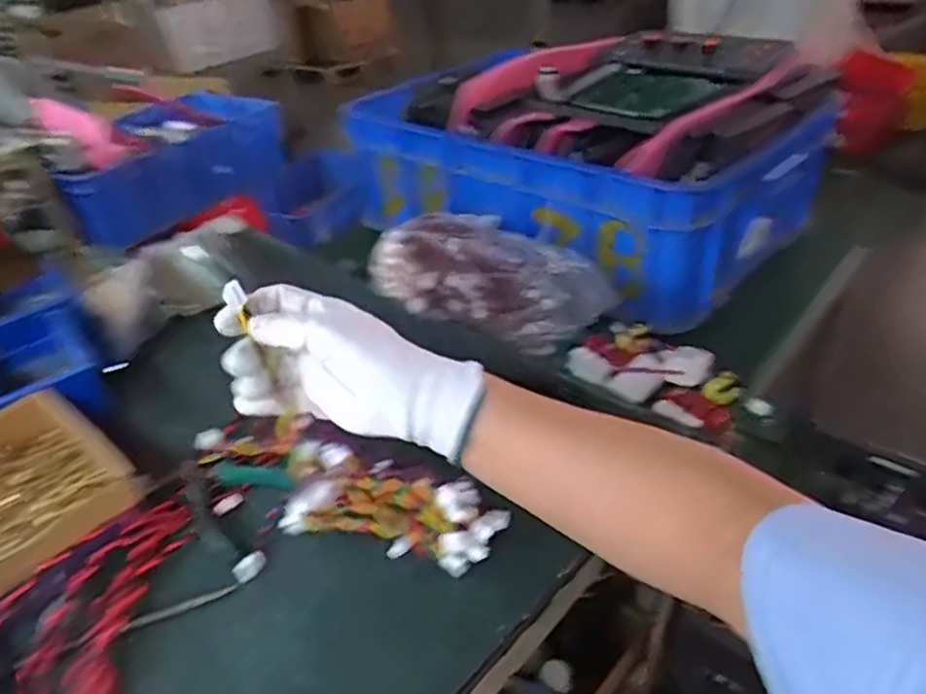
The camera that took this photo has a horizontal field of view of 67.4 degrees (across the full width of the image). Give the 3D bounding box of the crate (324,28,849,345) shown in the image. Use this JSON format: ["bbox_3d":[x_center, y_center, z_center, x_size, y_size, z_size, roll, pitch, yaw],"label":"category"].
[{"bbox_3d":[0.161,-0.291,0.987,0.568,0.235,0.378,22,44,35],"label":"crate"}]

